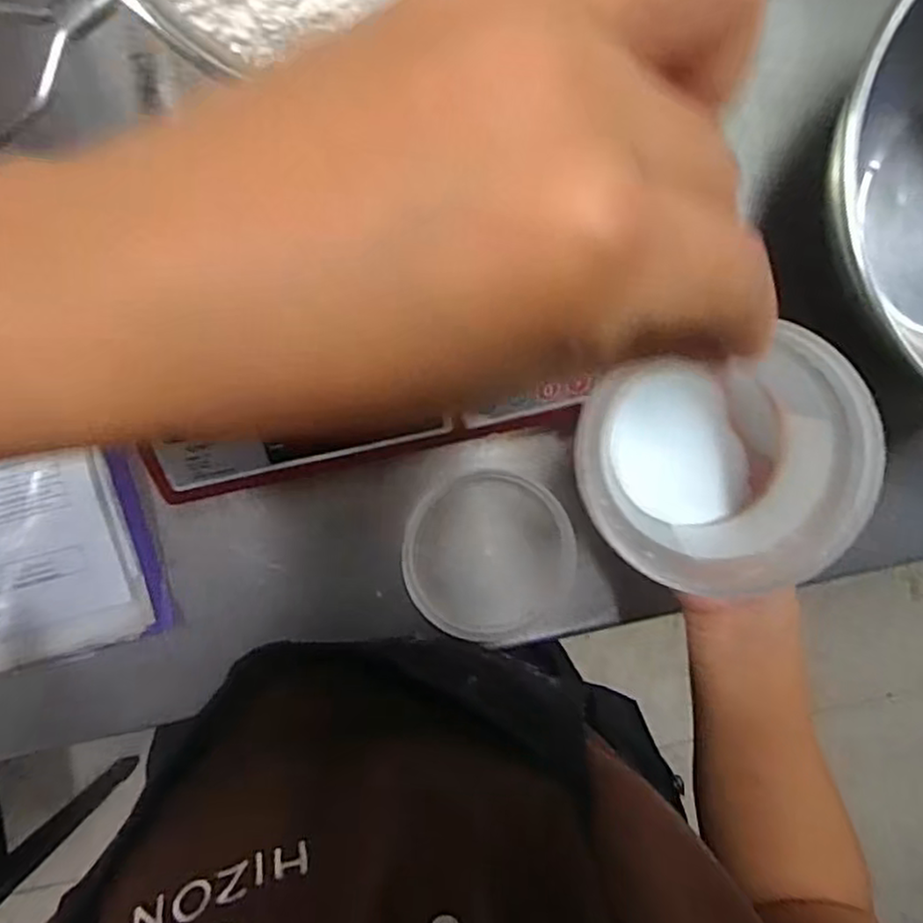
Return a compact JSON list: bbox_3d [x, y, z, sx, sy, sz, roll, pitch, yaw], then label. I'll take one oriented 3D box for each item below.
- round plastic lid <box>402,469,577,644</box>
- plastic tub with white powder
[{"bbox_3d":[0.019,0.061,0.442,0.108,0.006,0.102,-1,96,-5],"label":"round plastic lid"},{"bbox_3d":[0.099,0.004,0.292,0.104,0.088,0.095,-21,97,-3],"label":"plastic tub with white powder"}]

